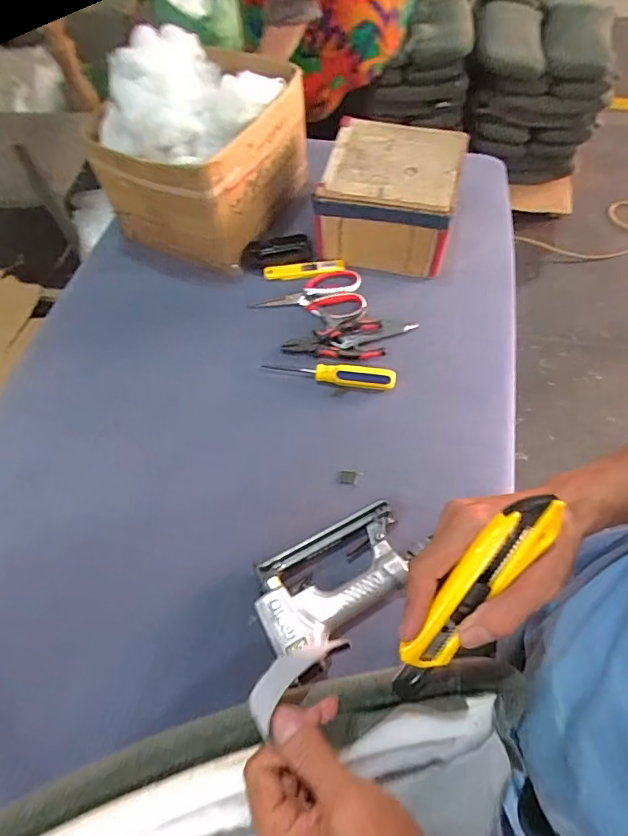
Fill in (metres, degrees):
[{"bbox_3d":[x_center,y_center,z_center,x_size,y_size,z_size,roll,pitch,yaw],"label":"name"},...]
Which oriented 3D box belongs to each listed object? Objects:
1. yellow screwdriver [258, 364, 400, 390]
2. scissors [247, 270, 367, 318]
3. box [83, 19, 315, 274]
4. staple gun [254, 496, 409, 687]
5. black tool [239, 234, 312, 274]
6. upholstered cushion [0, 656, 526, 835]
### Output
[{"bbox_3d":[0.022,-0.065,0.679,0.189,0.021,0.033,7,61,6],"label":"yellow screwdriver"},{"bbox_3d":[-0.006,-0.208,0.770,0.179,0.009,0.102,3,60,4],"label":"scissors"},{"bbox_3d":[-0.179,-0.455,0.781,0.244,0.243,0.292,24,64,15],"label":"box"},{"bbox_3d":[0.030,0.184,0.526,0.187,0.037,0.127,-28,63,-13],"label":"staple gun"},{"bbox_3d":[-0.065,-0.289,0.810,0.124,0.031,0.055,-8,60,-2],"label":"black tool"},{"bbox_3d":[-0.046,0.254,0.285,0.395,0.060,0.129,-16,61,-7],"label":"upholstered cushion"}]

